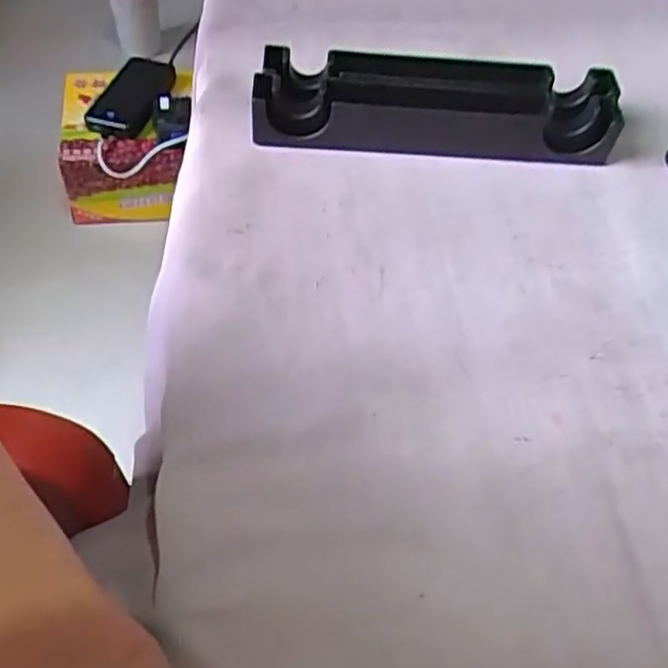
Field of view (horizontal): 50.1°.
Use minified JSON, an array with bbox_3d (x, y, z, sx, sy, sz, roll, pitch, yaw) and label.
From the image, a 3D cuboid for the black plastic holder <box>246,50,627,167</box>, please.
[{"bbox_3d":[0.056,-0.128,0.399,0.194,0.029,0.056,2,54,-4],"label":"black plastic holder"}]

